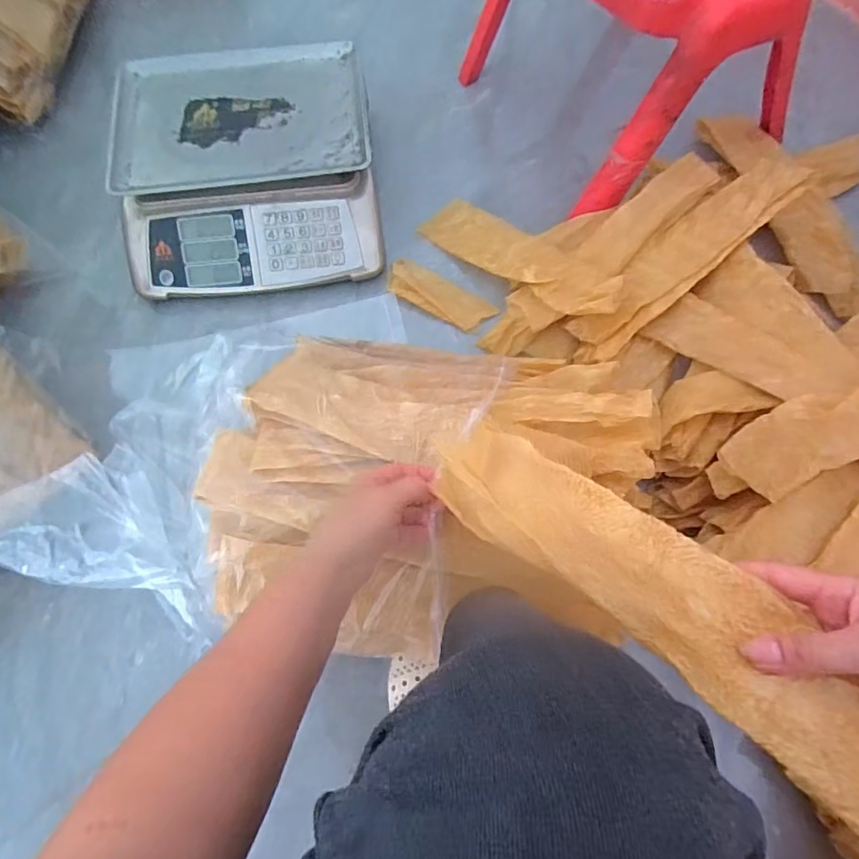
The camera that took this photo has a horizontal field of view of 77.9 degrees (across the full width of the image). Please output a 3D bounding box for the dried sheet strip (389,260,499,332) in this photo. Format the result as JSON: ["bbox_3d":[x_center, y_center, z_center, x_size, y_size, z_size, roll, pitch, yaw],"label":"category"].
[{"bbox_3d":[0.012,-0.183,0.733,0.153,0.011,0.050,28,74,10],"label":"dried sheet strip"}]

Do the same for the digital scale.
[{"bbox_3d":[-0.249,-0.358,0.744,0.344,0.113,0.325,-7,71,-2],"label":"digital scale"}]

